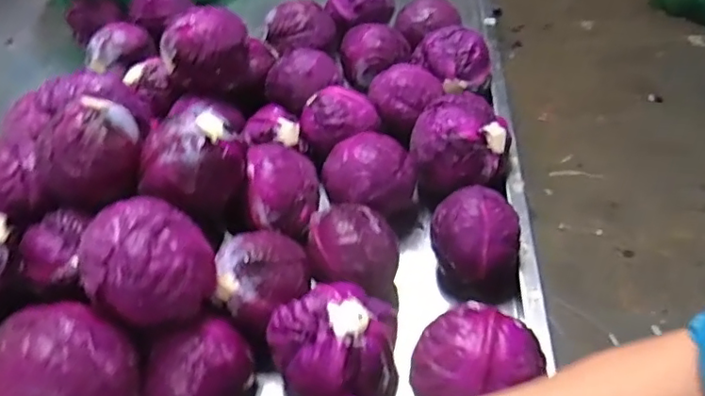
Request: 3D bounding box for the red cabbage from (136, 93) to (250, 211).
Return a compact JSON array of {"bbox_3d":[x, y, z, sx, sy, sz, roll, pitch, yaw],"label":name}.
[{"bbox_3d":[-0.156,-0.037,0.598,0.099,0.080,0.093,-9,46,-3],"label":"red cabbage"}]

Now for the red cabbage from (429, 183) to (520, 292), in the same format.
[{"bbox_3d":[0.128,0.042,0.630,0.087,0.087,0.080,4,47,9],"label":"red cabbage"}]

